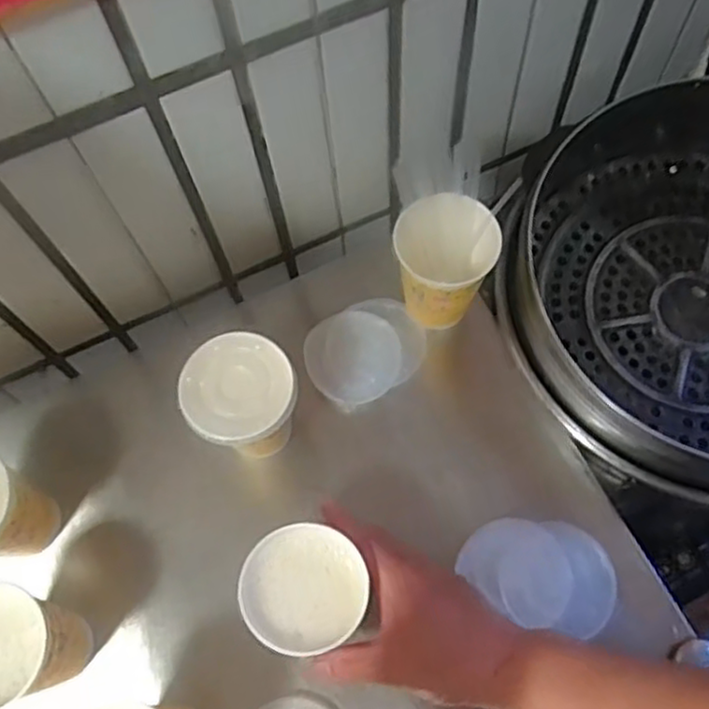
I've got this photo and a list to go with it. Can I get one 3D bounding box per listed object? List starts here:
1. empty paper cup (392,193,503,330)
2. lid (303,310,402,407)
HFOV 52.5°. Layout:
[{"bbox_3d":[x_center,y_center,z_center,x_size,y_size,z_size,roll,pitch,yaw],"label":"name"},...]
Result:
[{"bbox_3d":[0.070,-0.067,0.559,0.075,0.097,0.070,-1,67,2],"label":"empty paper cup"},{"bbox_3d":[0.000,0.002,0.593,0.075,0.007,0.076,0,74,1],"label":"lid"}]

